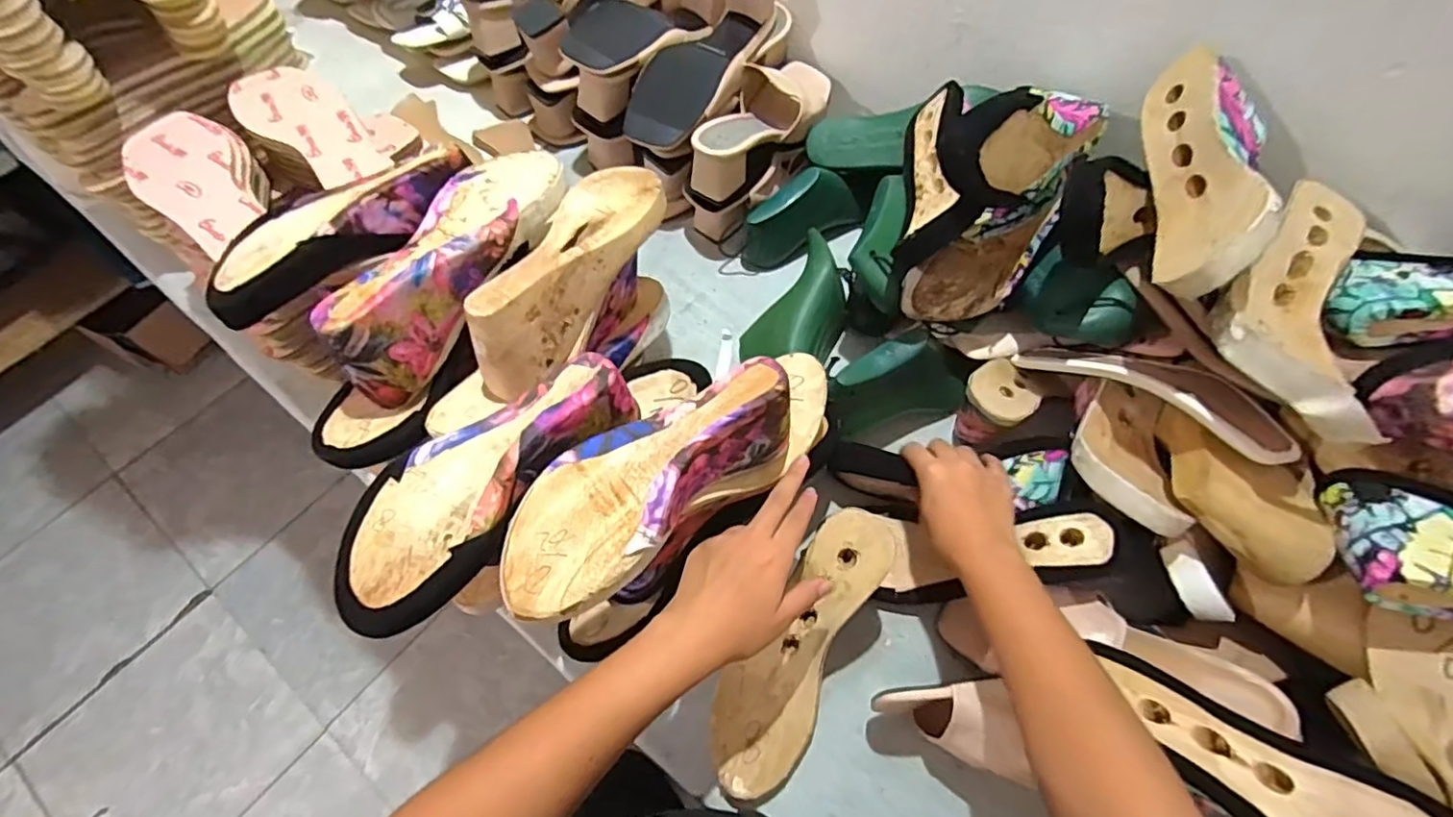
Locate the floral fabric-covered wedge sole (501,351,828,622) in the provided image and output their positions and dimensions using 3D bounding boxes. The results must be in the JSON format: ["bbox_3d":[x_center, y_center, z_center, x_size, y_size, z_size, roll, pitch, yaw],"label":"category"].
[{"bbox_3d":[-0.021,0.032,0.410,0.276,0.098,0.082,-28,65,-39],"label":"floral fabric-covered wedge sole"}]

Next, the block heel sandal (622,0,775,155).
[{"bbox_3d":[-0.014,-0.386,0.699,0.097,0.083,0.236,35,90,16],"label":"block heel sandal"}]

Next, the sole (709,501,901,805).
[{"bbox_3d":[0.060,0.189,0.487,0.077,0.050,0.232,27,96,12],"label":"sole"}]

